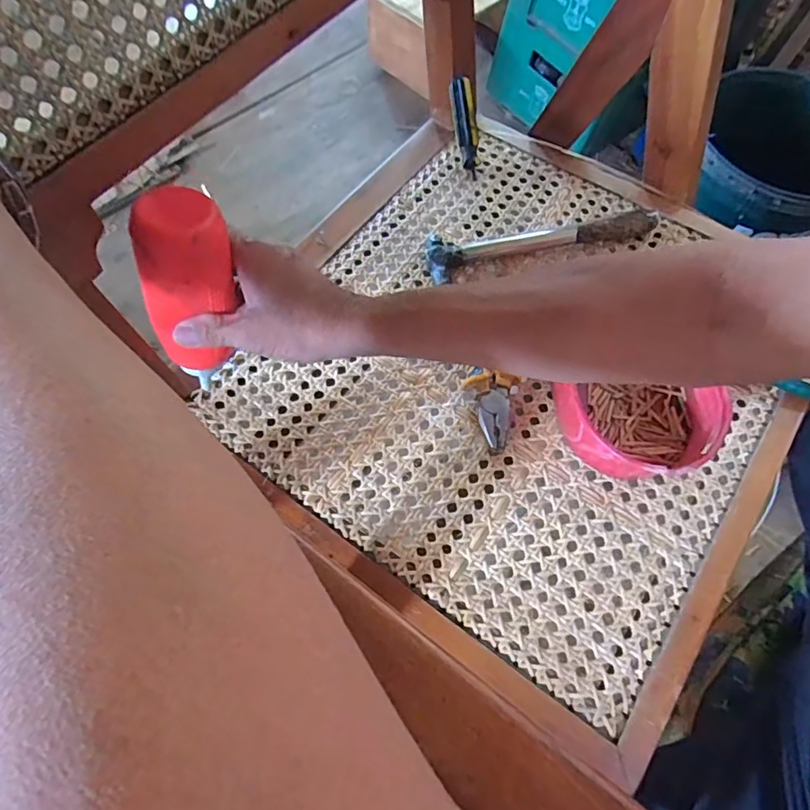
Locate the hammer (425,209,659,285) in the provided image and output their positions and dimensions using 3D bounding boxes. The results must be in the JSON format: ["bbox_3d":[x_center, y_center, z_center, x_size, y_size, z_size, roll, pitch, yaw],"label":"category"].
[{"bbox_3d":[0.133,-0.174,0.529,0.233,0.025,0.065,-16,66,-7],"label":"hammer"}]

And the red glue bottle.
[{"bbox_3d":[-0.151,-0.075,0.365,0.044,0.141,0.054,38,53,16],"label":"red glue bottle"}]

